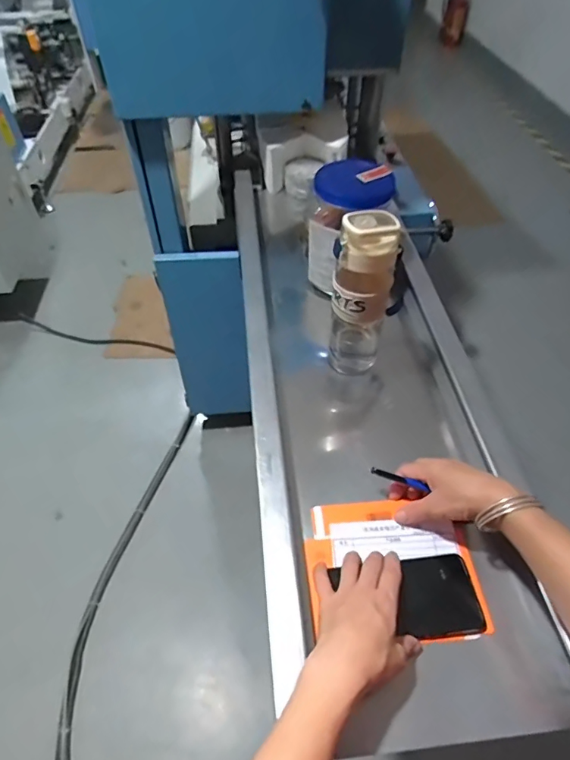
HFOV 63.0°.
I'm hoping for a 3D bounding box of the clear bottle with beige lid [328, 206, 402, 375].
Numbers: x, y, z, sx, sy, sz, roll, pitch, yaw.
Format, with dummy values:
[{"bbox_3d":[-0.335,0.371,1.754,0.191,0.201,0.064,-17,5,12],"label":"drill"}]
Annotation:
[{"bbox_3d":[0.103,-0.107,0.635,0.074,0.250,0.070,16,52,14],"label":"clear bottle with beige lid"}]

